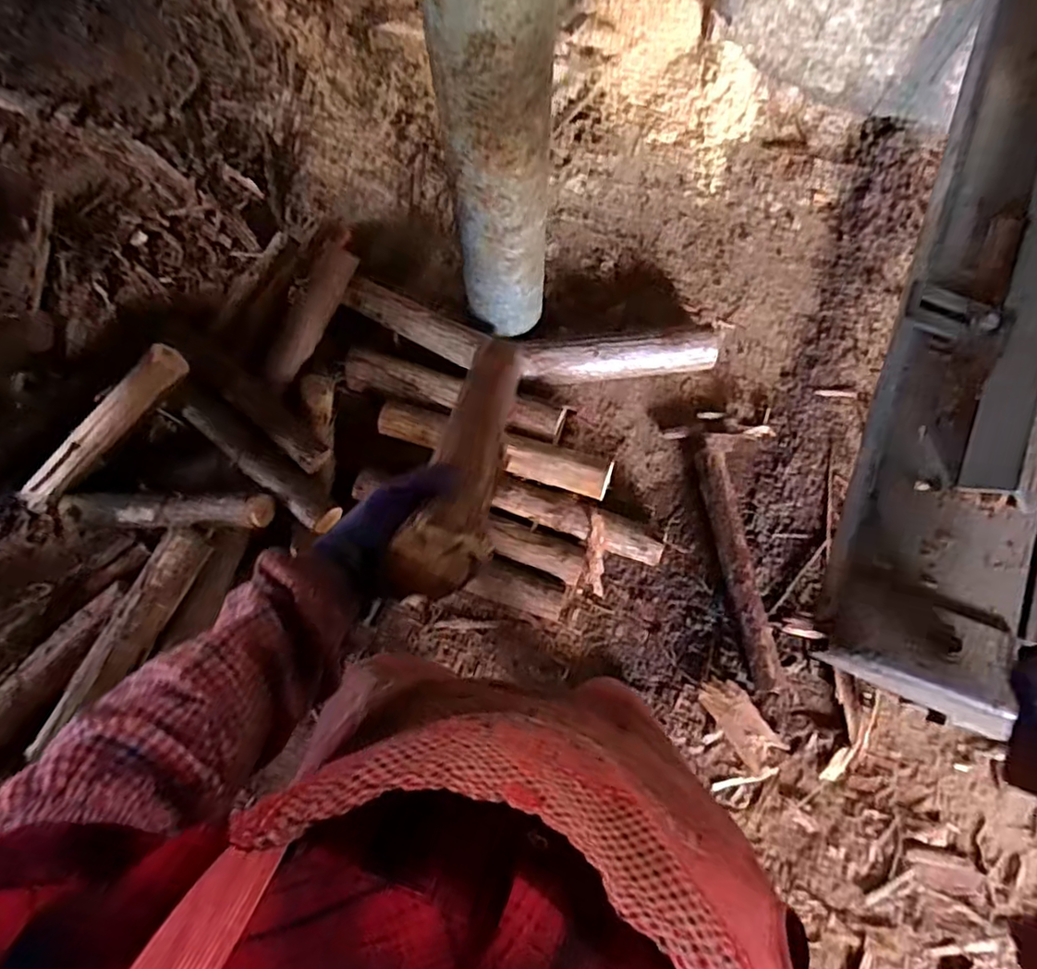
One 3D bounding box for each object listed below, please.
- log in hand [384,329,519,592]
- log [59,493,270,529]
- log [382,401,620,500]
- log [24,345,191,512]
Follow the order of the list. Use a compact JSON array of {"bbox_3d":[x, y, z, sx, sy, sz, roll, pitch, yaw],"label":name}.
[{"bbox_3d":[-0.042,-0.038,0.628,0.066,0.064,0.362,6,38,2],"label":"log in hand"},{"bbox_3d":[-0.721,0.057,1.330,0.507,0.083,0.076,-1,75,17],"label":"log"},{"bbox_3d":[-0.055,-0.076,1.391,0.515,0.054,0.087,17,76,5],"label":"log"},{"bbox_3d":[-0.848,-0.102,1.315,0.466,0.076,0.072,-41,78,10],"label":"log"}]

